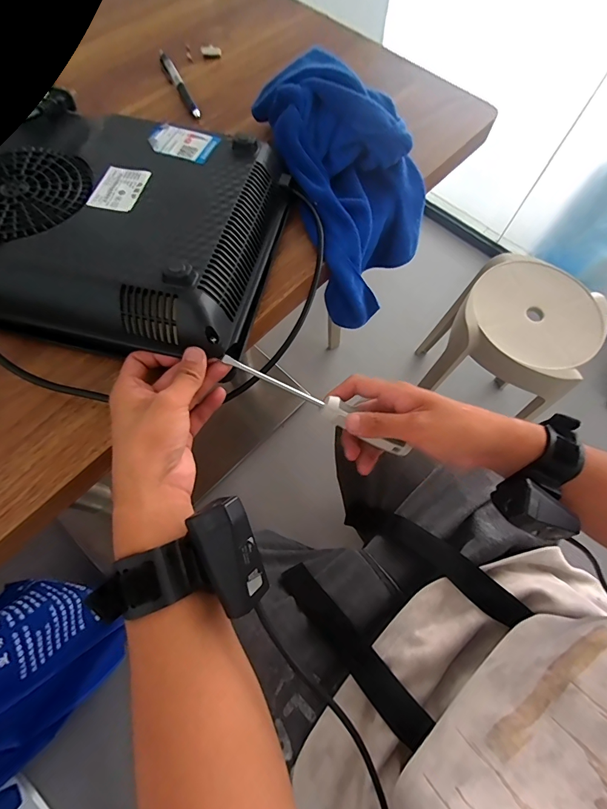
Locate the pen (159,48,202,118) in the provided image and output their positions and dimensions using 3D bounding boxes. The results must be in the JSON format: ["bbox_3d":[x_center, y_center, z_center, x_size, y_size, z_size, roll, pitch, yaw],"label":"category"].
[{"bbox_3d":[-0.167,-0.424,0.500,0.017,0.011,0.145,-24,70,-11],"label":"pen"}]

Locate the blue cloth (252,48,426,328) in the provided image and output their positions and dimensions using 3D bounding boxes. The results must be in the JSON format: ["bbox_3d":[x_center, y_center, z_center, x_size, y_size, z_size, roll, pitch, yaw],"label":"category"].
[{"bbox_3d":[0.052,-0.258,0.443,0.157,0.153,0.266,-20,69,-9],"label":"blue cloth"}]

